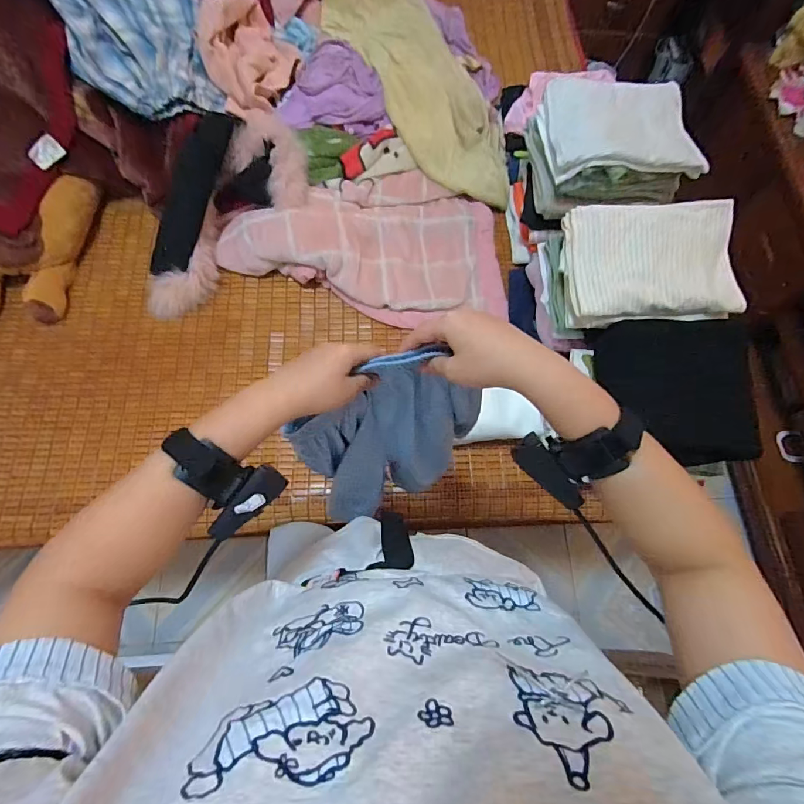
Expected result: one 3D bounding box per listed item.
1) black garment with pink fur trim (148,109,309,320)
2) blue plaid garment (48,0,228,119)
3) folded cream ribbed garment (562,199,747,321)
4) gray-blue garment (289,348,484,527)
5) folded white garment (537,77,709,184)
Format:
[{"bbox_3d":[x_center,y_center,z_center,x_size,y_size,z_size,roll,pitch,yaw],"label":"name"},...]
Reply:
[{"bbox_3d":[-0.405,-0.407,0.942,0.247,0.099,0.493,34,92,9],"label":"black garment with pink fur trim"},{"bbox_3d":[-0.600,-0.840,0.982,0.295,0.123,0.403,-22,74,-9],"label":"blue plaid garment"},{"bbox_3d":[0.448,-0.254,0.773,0.295,0.051,0.225,1,72,-2],"label":"folded cream ribbed garment"},{"bbox_3d":[-0.016,0.041,0.544,0.215,0.305,0.080,-12,52,0],"label":"gray-blue garment"},{"bbox_3d":[0.429,-0.552,0.838,0.291,0.066,0.242,0,72,-2],"label":"folded white garment"}]

